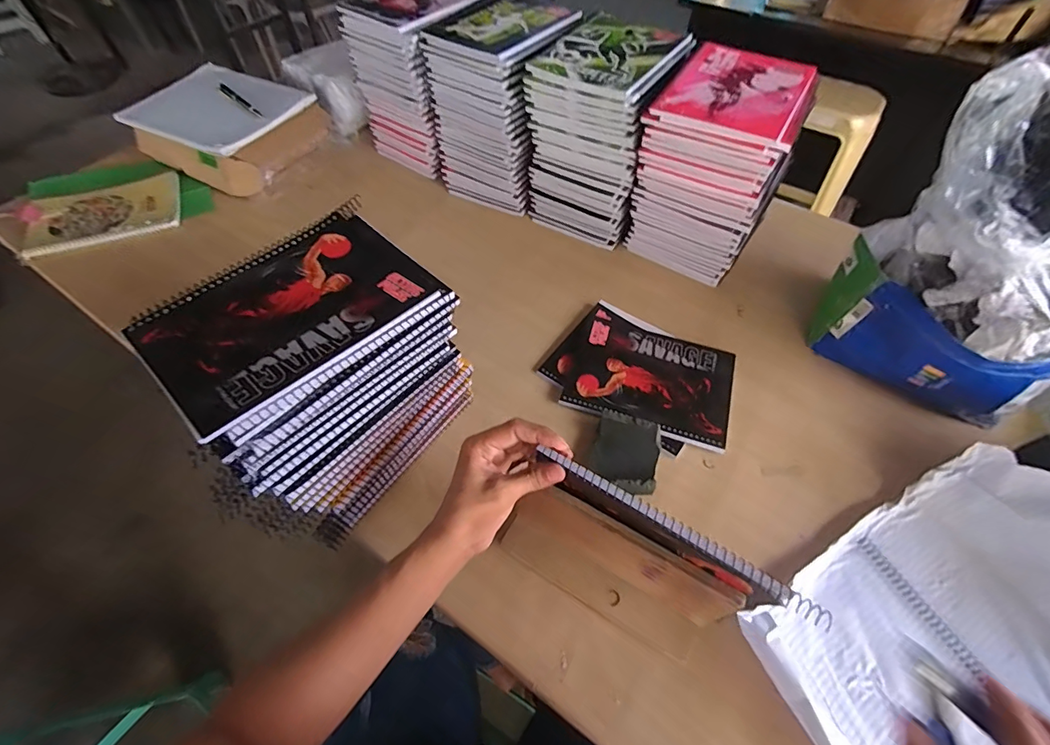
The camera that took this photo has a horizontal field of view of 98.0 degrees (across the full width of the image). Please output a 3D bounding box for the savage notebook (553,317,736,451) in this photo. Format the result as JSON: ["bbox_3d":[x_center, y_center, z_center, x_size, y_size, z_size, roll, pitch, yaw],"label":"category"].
[{"bbox_3d":[0.157,0.007,0.565,0.189,0.007,0.144,17,56,11],"label":"savage notebook"}]

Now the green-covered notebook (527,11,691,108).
[{"bbox_3d":[0.122,-0.427,0.611,0.161,0.014,0.192,27,60,19],"label":"green-covered notebook"}]

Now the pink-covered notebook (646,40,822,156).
[{"bbox_3d":[0.265,-0.345,0.560,0.157,0.018,0.200,24,59,17],"label":"pink-covered notebook"}]

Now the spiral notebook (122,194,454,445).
[{"bbox_3d":[-0.188,-0.057,0.366,0.149,0.015,0.205,37,63,24],"label":"spiral notebook"}]

